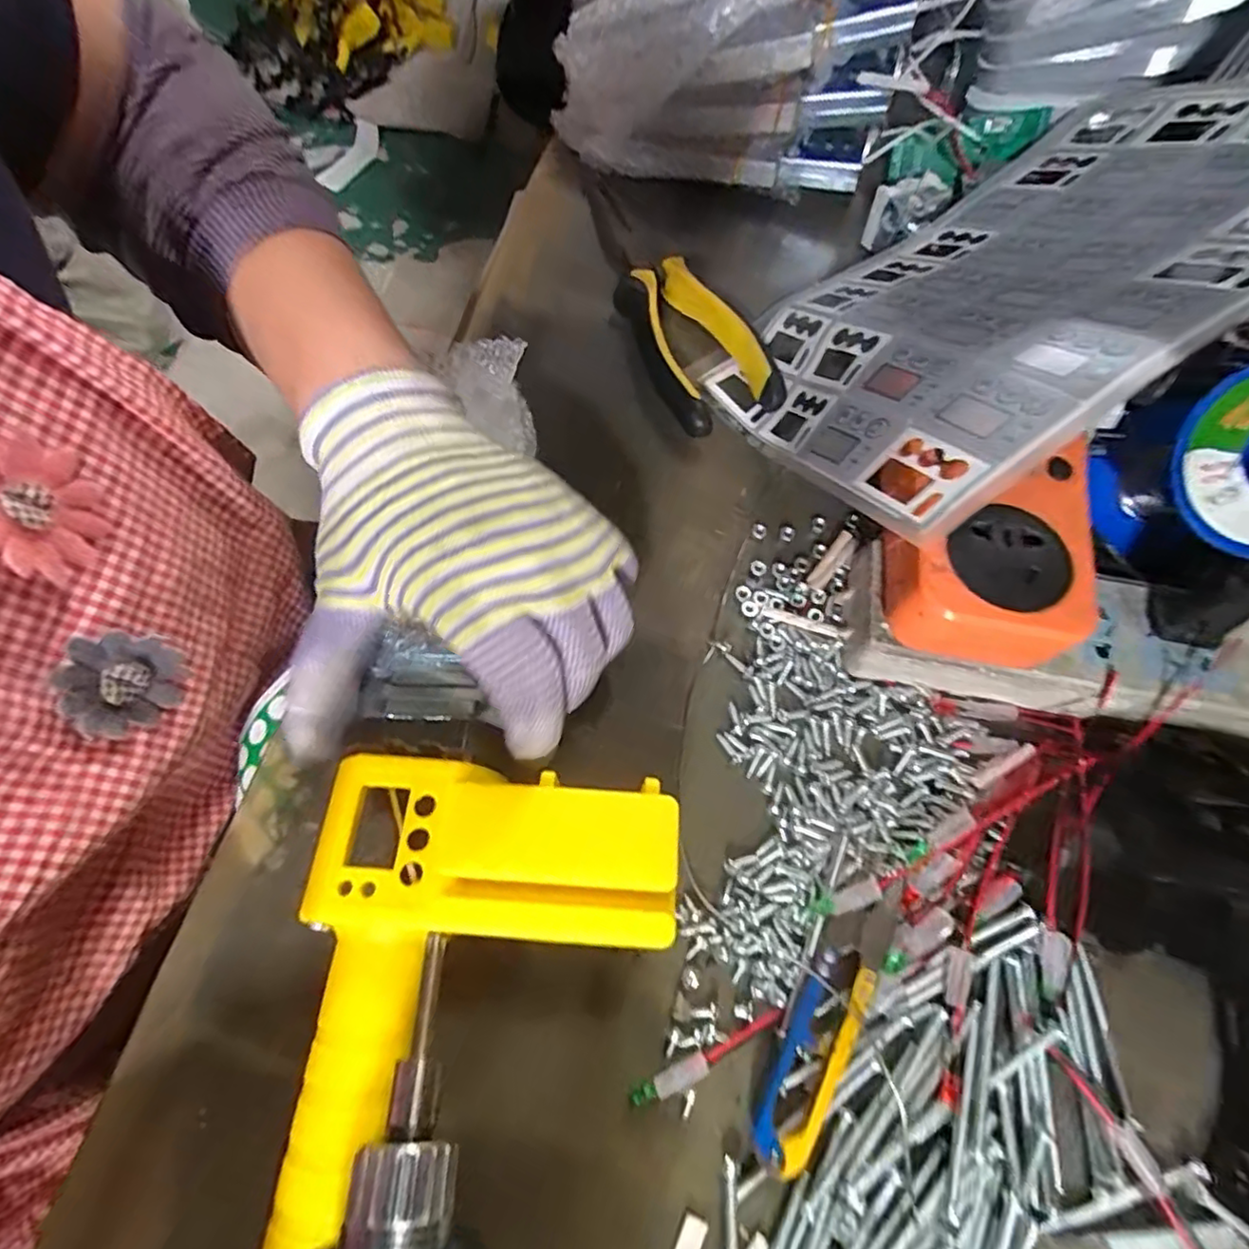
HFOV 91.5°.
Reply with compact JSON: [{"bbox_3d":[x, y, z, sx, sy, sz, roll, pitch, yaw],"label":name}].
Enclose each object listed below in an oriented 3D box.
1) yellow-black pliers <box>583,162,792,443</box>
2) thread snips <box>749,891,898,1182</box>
[{"bbox_3d":[0.021,-0.181,0.327,0.057,0.024,0.190,-21,71,-9],"label":"yellow-black pliers"},{"bbox_3d":[0.071,0.135,0.208,0.023,0.011,0.092,27,71,9],"label":"thread snips"}]

